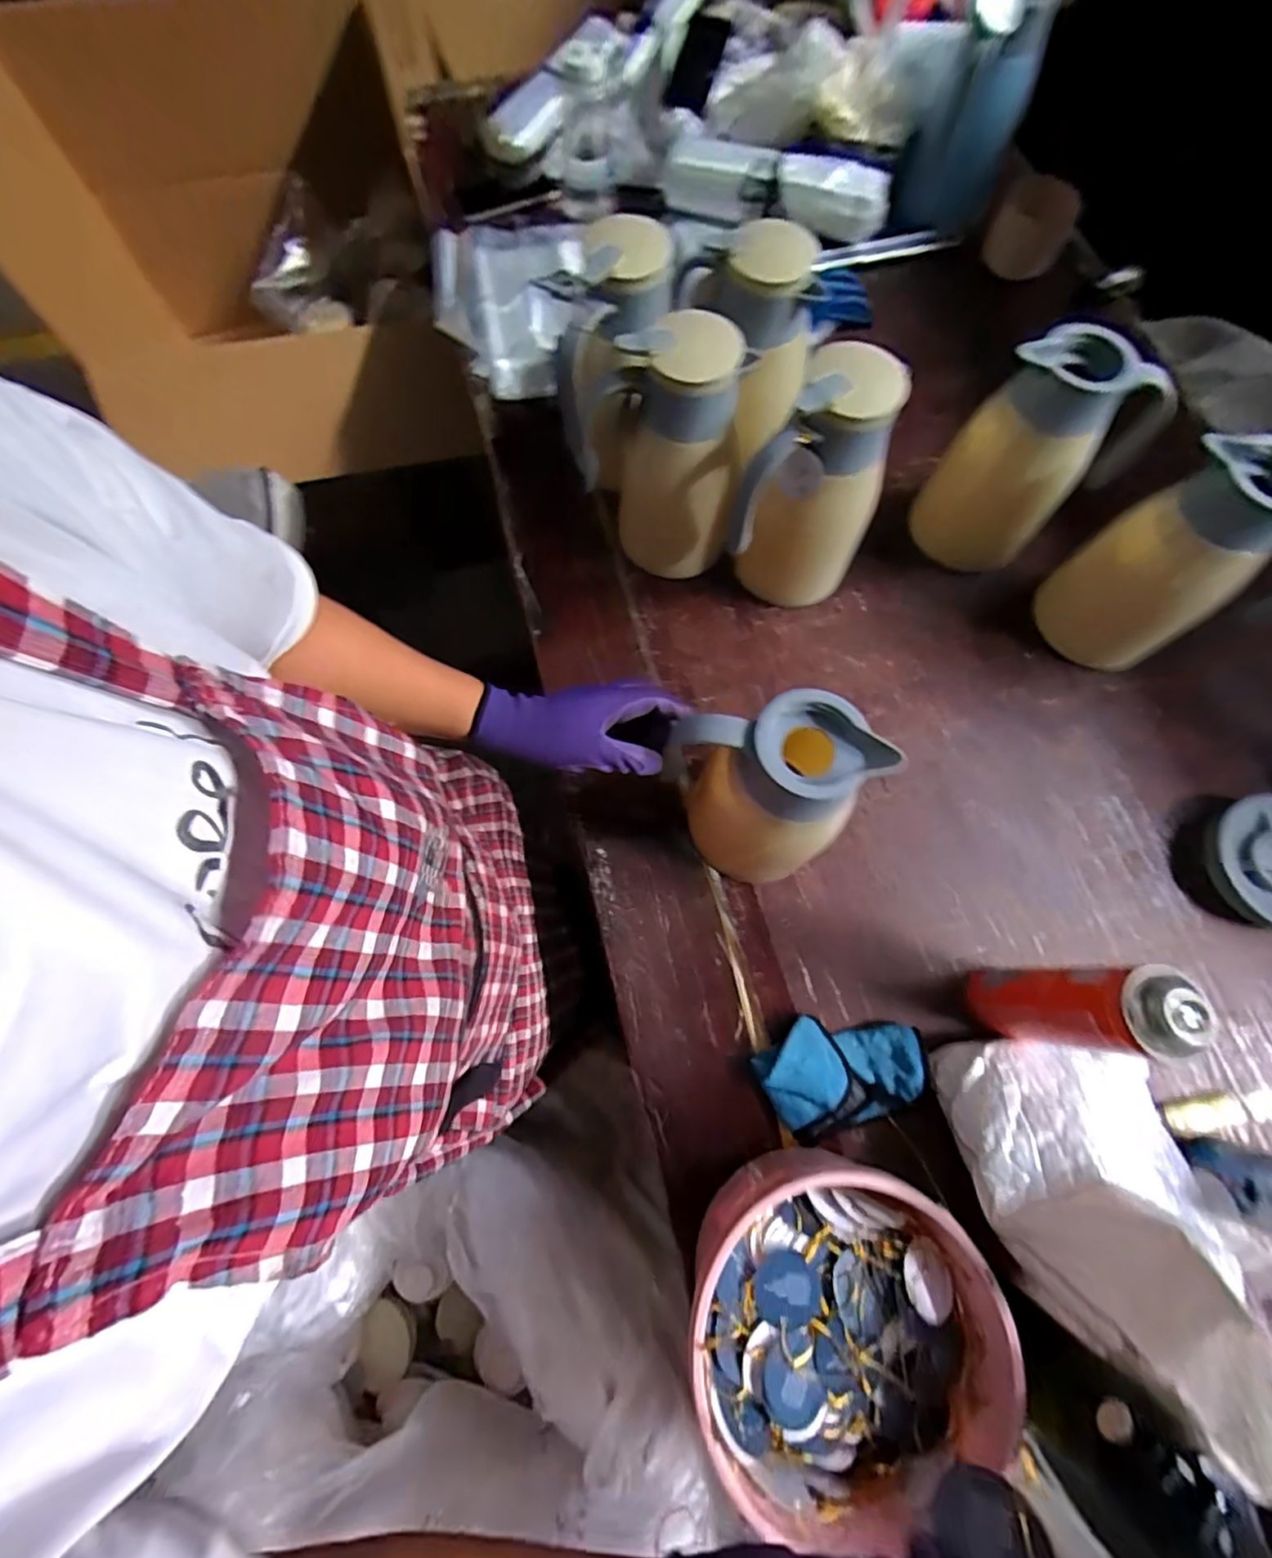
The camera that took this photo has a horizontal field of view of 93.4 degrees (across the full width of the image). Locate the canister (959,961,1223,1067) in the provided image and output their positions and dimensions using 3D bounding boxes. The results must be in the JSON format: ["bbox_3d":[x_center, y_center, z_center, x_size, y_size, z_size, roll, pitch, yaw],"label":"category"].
[{"bbox_3d":[0.363,0.191,0.509,0.065,0.218,0.070,11,73,3],"label":"canister"}]

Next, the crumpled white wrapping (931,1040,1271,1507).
[{"bbox_3d":[0.393,0.309,0.459,0.222,0.237,0.176,1,73,0],"label":"crumpled white wrapping"}]

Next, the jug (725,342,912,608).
[{"bbox_3d":[0.181,-0.283,0.626,0.120,0.266,0.117,0,73,-1],"label":"jug"}]

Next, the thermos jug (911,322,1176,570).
[{"bbox_3d":[0.435,-0.345,0.665,0.148,0.233,0.131,43,77,12],"label":"thermos jug"}]

